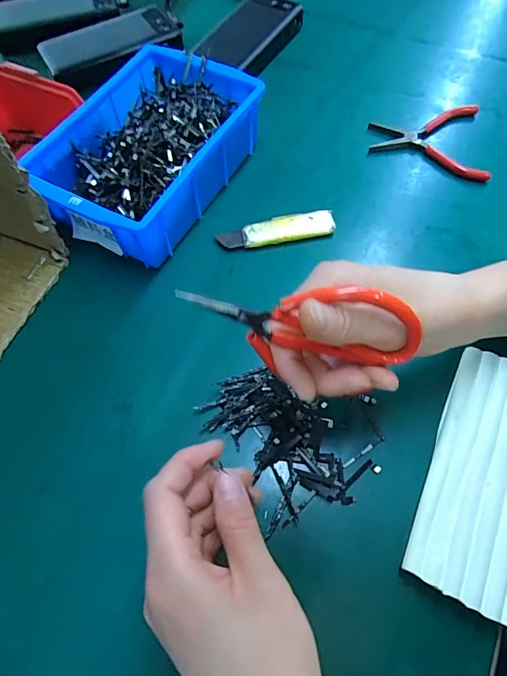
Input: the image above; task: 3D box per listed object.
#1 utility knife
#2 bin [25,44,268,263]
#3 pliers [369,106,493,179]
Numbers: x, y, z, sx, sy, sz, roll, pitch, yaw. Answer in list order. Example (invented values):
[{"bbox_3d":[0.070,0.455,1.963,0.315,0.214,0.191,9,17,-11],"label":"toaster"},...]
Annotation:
[{"bbox_3d":[0.021,-0.097,0.386,0.103,0.011,0.026,-10,65,-4],"label":"utility knife"},{"bbox_3d":[-0.096,-0.171,0.393,0.138,0.062,0.203,27,67,13],"label":"bin"},{"bbox_3d":[0.177,-0.204,0.437,0.112,0.012,0.106,5,64,3],"label":"pliers"}]

